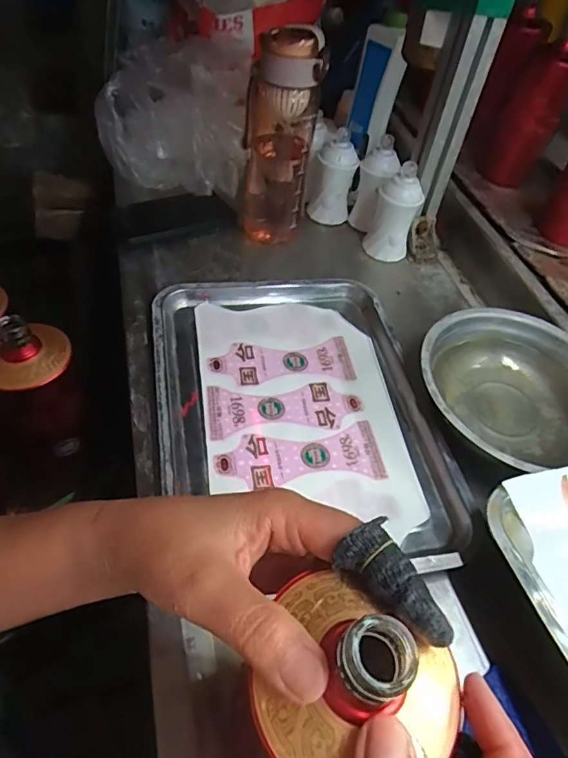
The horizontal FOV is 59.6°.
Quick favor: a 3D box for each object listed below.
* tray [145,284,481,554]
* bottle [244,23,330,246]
[{"bbox_3d":[0.007,0.015,0.481,0.246,0.025,0.314,-5,51,-10],"label":"tray"},{"bbox_3d":[-0.007,-0.282,0.587,0.080,0.212,0.078,-2,51,-8],"label":"bottle"}]

